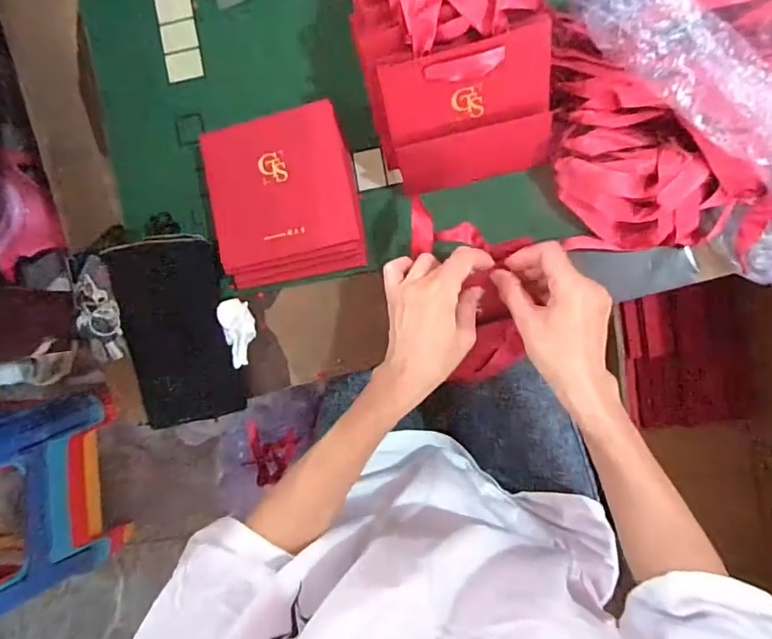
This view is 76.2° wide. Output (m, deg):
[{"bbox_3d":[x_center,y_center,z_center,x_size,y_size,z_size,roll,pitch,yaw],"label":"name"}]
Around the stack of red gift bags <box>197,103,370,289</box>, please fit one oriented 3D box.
[{"bbox_3d":[-0.102,-0.120,0.490,0.142,0.036,0.162,-10,91,6],"label":"stack of red gift bags"}]

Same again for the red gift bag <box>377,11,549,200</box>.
[{"bbox_3d":[0.073,-0.176,0.430,0.137,0.009,0.120,-11,136,7],"label":"red gift bag"}]

